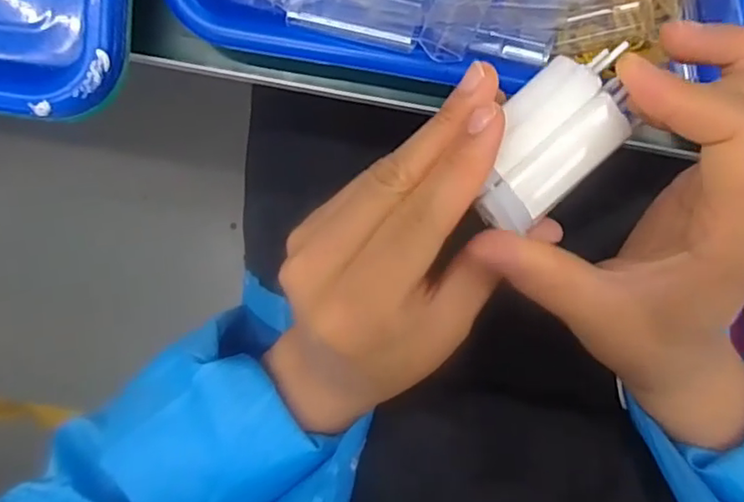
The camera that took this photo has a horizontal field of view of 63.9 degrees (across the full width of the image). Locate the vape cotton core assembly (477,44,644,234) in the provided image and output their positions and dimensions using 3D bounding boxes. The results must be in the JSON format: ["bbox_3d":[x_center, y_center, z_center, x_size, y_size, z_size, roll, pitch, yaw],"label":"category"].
[{"bbox_3d":[0.059,-0.037,0.199,0.065,0.015,0.034,-45,98,5],"label":"vape cotton core assembly"}]

